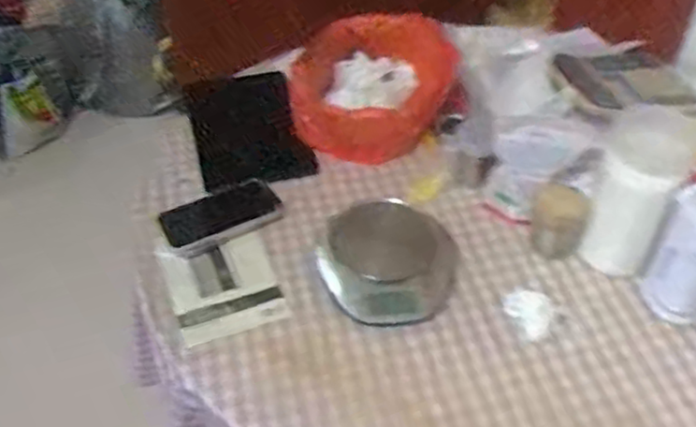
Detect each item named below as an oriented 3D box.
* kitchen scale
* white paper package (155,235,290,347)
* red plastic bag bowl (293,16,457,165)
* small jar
[{"bbox_3d":[0.051,0.057,0.929,0.169,0.024,0.184,0,46,0],"label":"kitchen scale"},{"bbox_3d":[-0.155,0.091,0.914,0.130,0.027,0.136,-17,48,-16],"label":"white paper package"},{"bbox_3d":[0.036,-0.199,1.100,0.239,0.137,0.227,-3,46,-3],"label":"red plastic bag bowl"},{"bbox_3d":[0.269,0.011,0.931,0.067,0.079,0.056,15,48,14],"label":"small jar"}]

